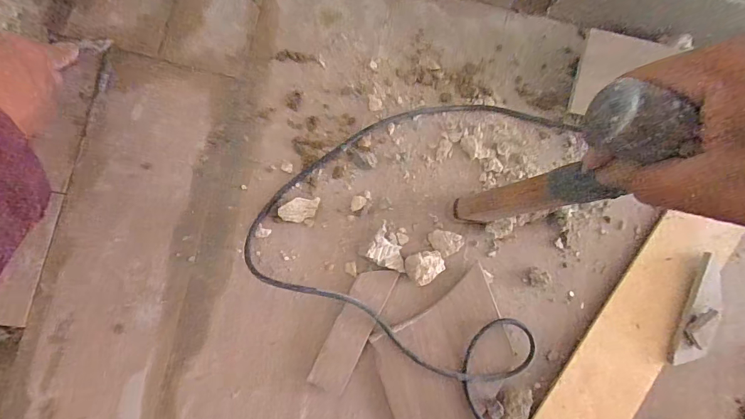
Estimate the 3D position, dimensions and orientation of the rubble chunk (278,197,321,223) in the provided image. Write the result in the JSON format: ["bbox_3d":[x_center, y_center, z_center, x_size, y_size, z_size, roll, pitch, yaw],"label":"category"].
[{"bbox_3d":[-0.081,0.001,0.446,0.046,0.017,0.024,-25,85,-7],"label":"rubble chunk"}]

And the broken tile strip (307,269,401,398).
[{"bbox_3d":[-0.022,0.131,0.442,0.040,0.012,0.143,27,82,0],"label":"broken tile strip"}]

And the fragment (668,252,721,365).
[{"bbox_3d":[0.382,0.120,0.459,0.038,0.013,0.130,22,87,8],"label":"fragment"}]

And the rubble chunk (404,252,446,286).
[{"bbox_3d":[0.059,0.064,0.450,0.042,0.018,0.035,-27,86,-7],"label":"rubble chunk"}]

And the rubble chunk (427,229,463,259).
[{"bbox_3d":[0.085,0.037,0.459,0.034,0.017,0.033,0,83,-4],"label":"rubble chunk"}]

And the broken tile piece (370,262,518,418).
[{"bbox_3d":[0.086,0.174,0.447,0.173,0.016,0.138,-32,86,-7],"label":"broken tile piece"}]

